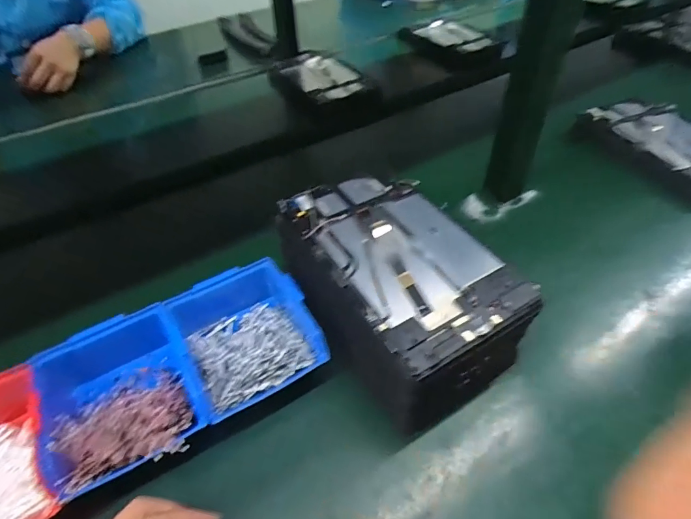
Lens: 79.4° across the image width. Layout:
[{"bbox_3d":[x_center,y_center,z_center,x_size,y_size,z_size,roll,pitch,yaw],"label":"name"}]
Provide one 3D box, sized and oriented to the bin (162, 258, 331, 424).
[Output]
[{"bbox_3d":[-0.104,0.076,0.433,0.132,0.061,0.147,-27,51,-20],"label":"bin"}]

